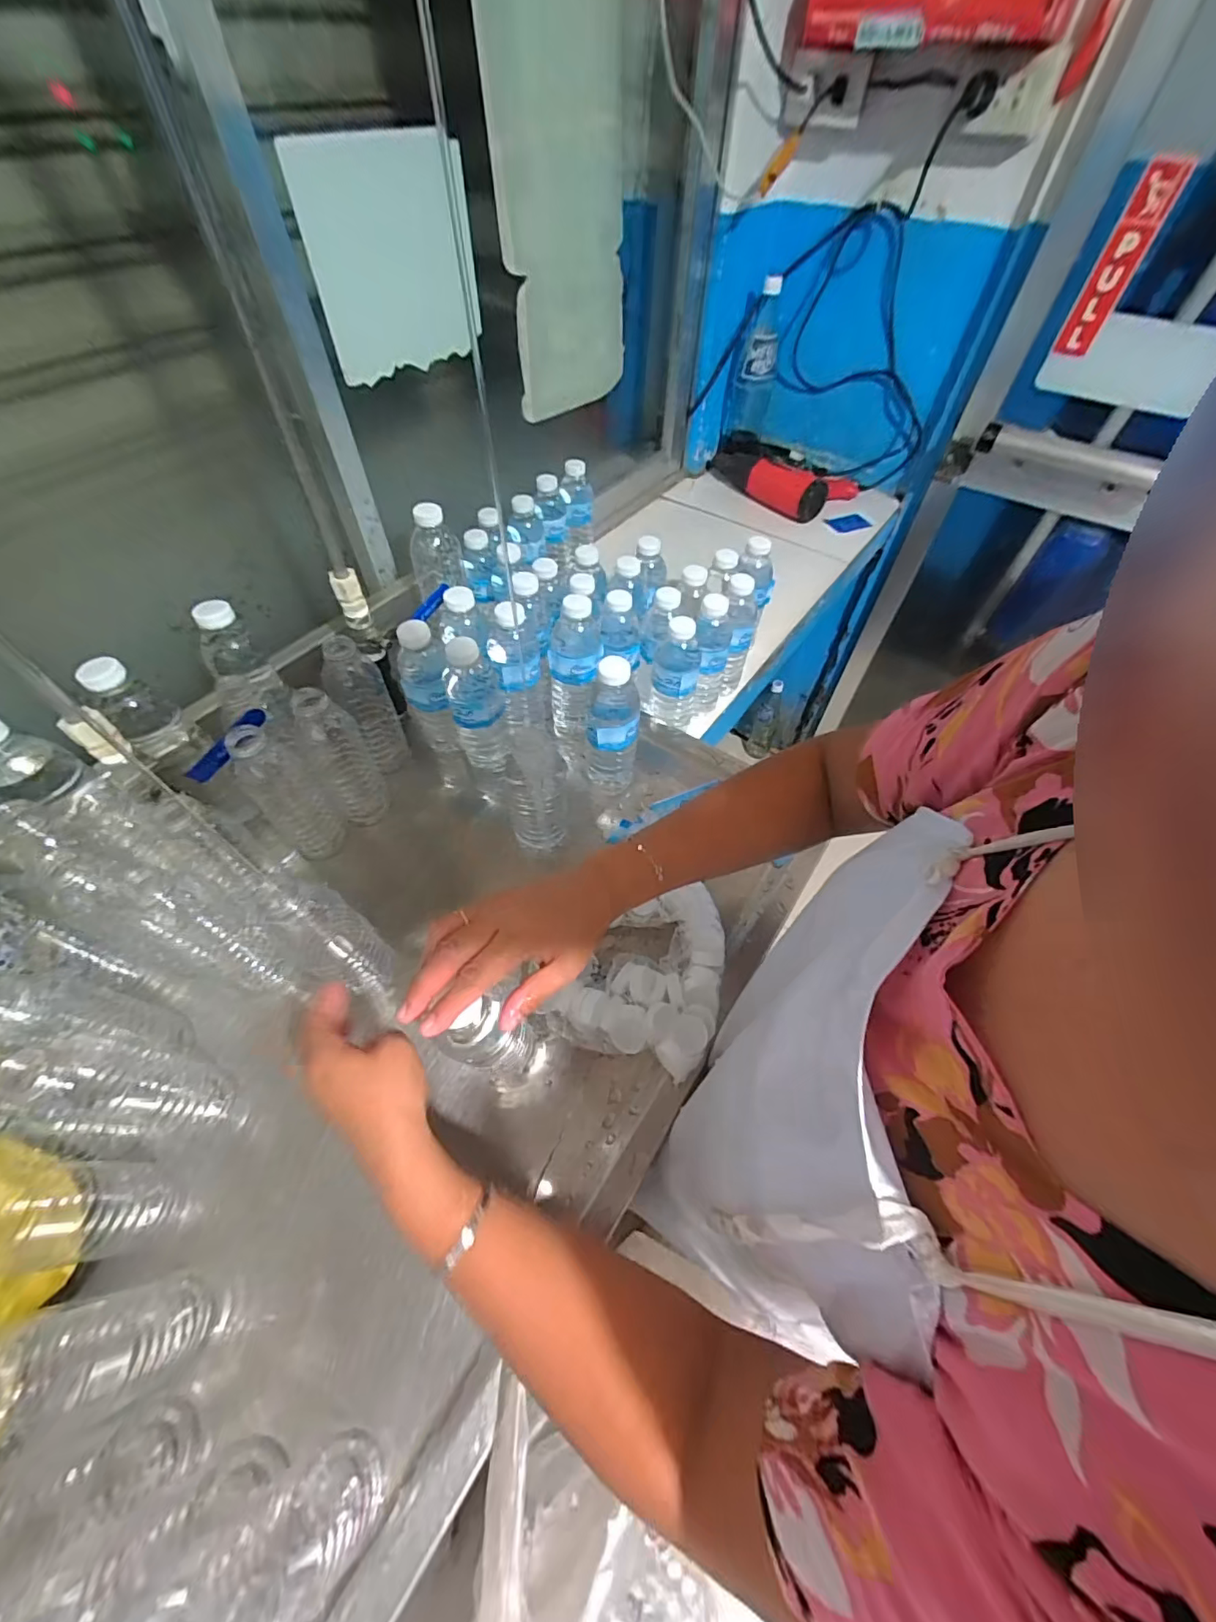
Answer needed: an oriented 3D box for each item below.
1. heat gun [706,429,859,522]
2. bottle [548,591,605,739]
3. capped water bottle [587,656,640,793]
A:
[{"bbox_3d":[0.376,-0.728,1.129,0.217,0.072,0.295,-33,62,-21],"label":"heat gun"},{"bbox_3d":[-0.039,-0.170,0.636,0.060,0.175,0.069,-1,55,-1],"label":"bottle"},{"bbox_3d":[0.007,-0.089,0.580,0.058,0.178,0.068,1,55,0],"label":"capped water bottle"}]

